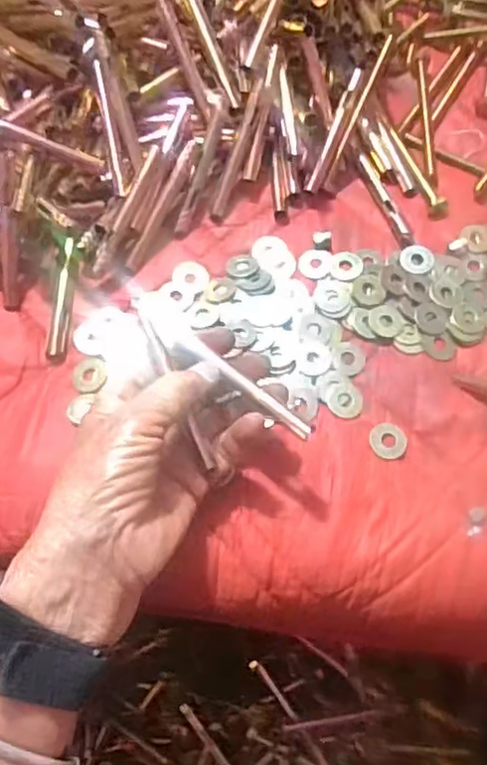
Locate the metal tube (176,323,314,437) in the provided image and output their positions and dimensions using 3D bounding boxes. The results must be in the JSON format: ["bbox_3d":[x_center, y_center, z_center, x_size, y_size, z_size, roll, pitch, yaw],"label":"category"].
[{"bbox_3d":[0.000,0.000,0.335,0.083,0.004,0.008,38,72,7],"label":"metal tube"}]

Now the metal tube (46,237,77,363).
[{"bbox_3d":[-0.110,-0.051,0.403,0.012,0.011,0.074,2,67,-1],"label":"metal tube"}]

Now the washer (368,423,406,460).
[{"bbox_3d":[0.083,0.033,0.380,0.021,0.004,0.020,1,67,-1],"label":"washer"}]

